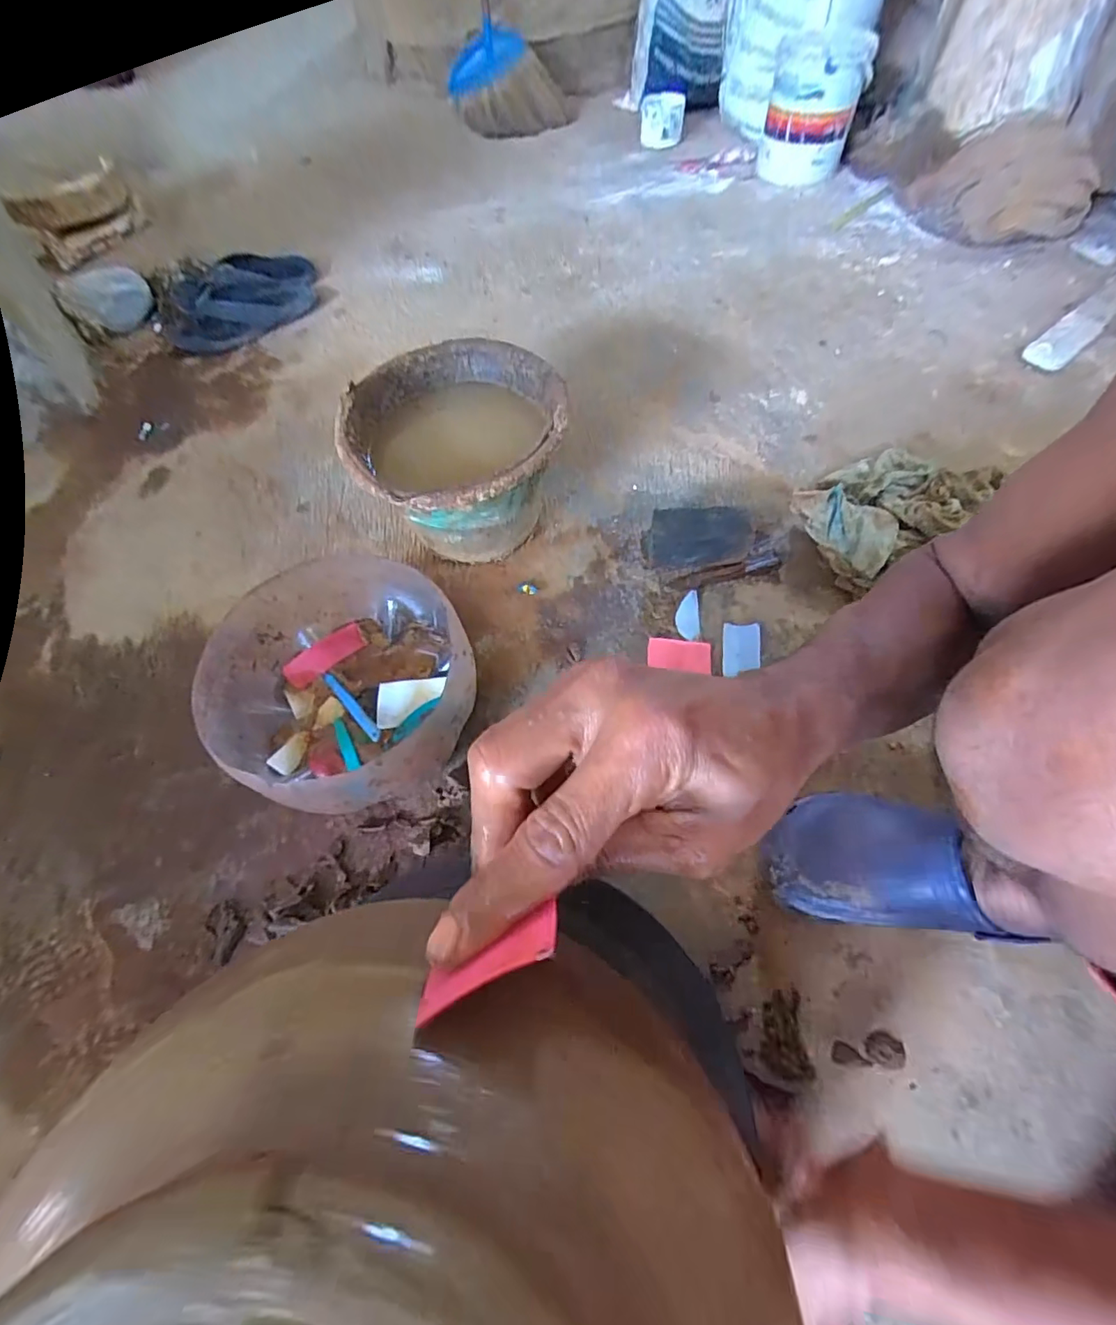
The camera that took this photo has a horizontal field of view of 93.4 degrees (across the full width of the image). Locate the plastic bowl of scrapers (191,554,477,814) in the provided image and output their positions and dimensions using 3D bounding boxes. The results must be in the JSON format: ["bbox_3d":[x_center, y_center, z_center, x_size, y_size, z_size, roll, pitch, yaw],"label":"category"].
[{"bbox_3d":[-0.210,0.029,0.537,0.241,0.128,0.248,-2,62,3],"label":"plastic bowl of scrapers"}]

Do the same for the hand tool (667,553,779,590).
[{"bbox_3d":[0.210,-0.114,0.656,0.145,0.014,0.026,-16,62,-5],"label":"hand tool"}]

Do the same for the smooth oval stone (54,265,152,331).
[{"bbox_3d":[-0.849,-0.684,1.002,0.075,0.093,0.141,39,71,21],"label":"smooth oval stone"}]

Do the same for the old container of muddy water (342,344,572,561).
[{"bbox_3d":[-0.111,-0.236,0.645,0.239,0.169,0.253,2,61,4],"label":"old container of muddy water"}]

